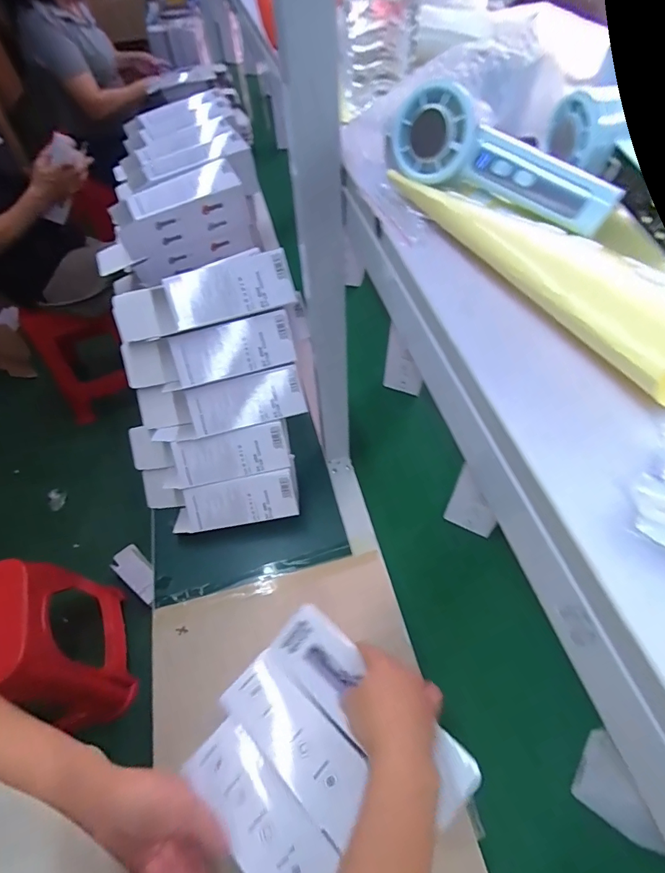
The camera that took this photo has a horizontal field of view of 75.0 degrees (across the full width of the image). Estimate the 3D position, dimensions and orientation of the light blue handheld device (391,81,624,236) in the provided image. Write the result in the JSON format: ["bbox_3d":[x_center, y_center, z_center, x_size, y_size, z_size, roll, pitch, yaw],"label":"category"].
[{"bbox_3d":[0.108,-0.181,0.280,0.150,0.056,0.025,21,58,17],"label":"light blue handheld device"}]

